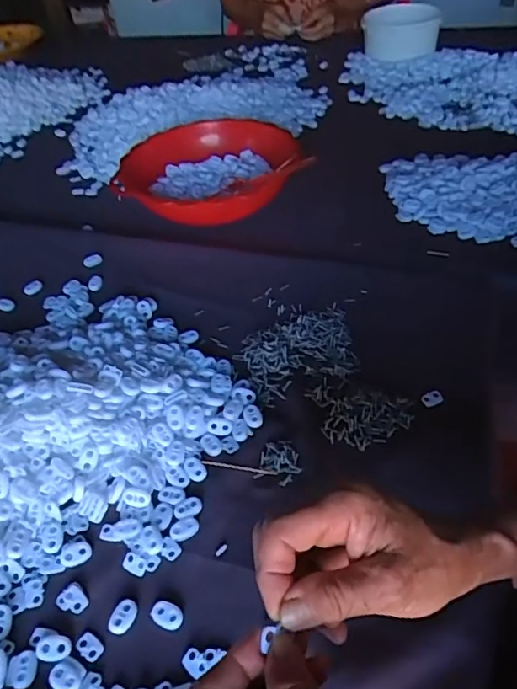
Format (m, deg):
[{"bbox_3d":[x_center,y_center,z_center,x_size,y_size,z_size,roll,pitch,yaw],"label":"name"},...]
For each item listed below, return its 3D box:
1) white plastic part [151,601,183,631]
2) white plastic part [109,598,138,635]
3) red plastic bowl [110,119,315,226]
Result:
[{"bbox_3d":[-0.062,0.185,0.374,0.022,0.004,0.015,21,51,25],"label":"white plastic part"},{"bbox_3d":[-0.093,0.186,0.376,0.016,0.004,0.022,13,48,19],"label":"white plastic part"},{"bbox_3d":[-0.062,-0.228,0.731,0.244,0.079,0.213,2,45,8],"label":"red plastic bowl"}]

